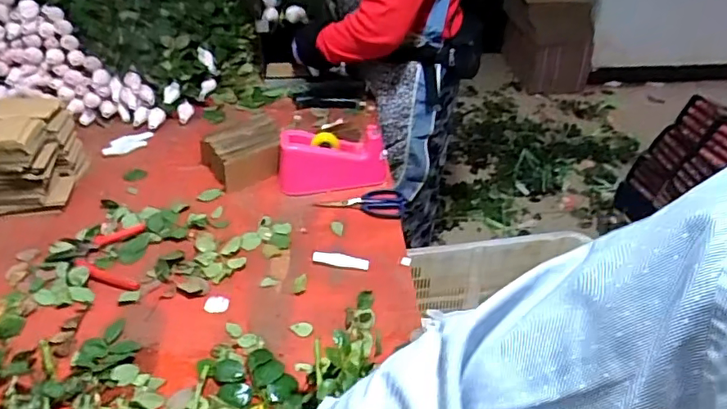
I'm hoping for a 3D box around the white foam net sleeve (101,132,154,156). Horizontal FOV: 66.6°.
[{"bbox_3d":[-0.515,-0.133,1.213,0.111,0.012,0.058,-25,46,-31],"label":"white foam net sleeve"}]

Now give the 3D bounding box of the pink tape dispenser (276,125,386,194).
[{"bbox_3d":[-0.058,-0.087,1.068,0.208,0.099,0.085,-5,38,-10],"label":"pink tape dispenser"}]

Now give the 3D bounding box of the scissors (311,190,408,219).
[{"bbox_3d":[-0.002,-0.011,1.043,0.164,0.018,0.072,7,38,6],"label":"scissors"}]

